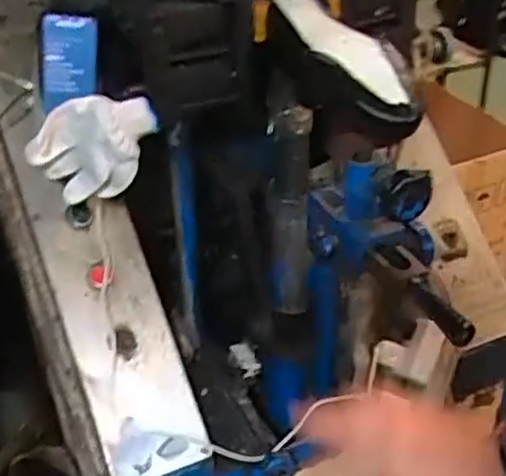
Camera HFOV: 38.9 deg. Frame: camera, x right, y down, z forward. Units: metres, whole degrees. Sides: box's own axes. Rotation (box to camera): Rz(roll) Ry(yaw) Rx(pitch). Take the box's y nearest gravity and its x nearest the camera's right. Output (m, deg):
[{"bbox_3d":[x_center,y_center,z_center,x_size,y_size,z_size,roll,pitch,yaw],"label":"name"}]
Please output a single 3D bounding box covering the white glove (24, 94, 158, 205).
[{"bbox_3d":[-0.185,-0.102,0.826,0.146,0.125,0.035,-4,32,-1],"label":"white glove"}]

